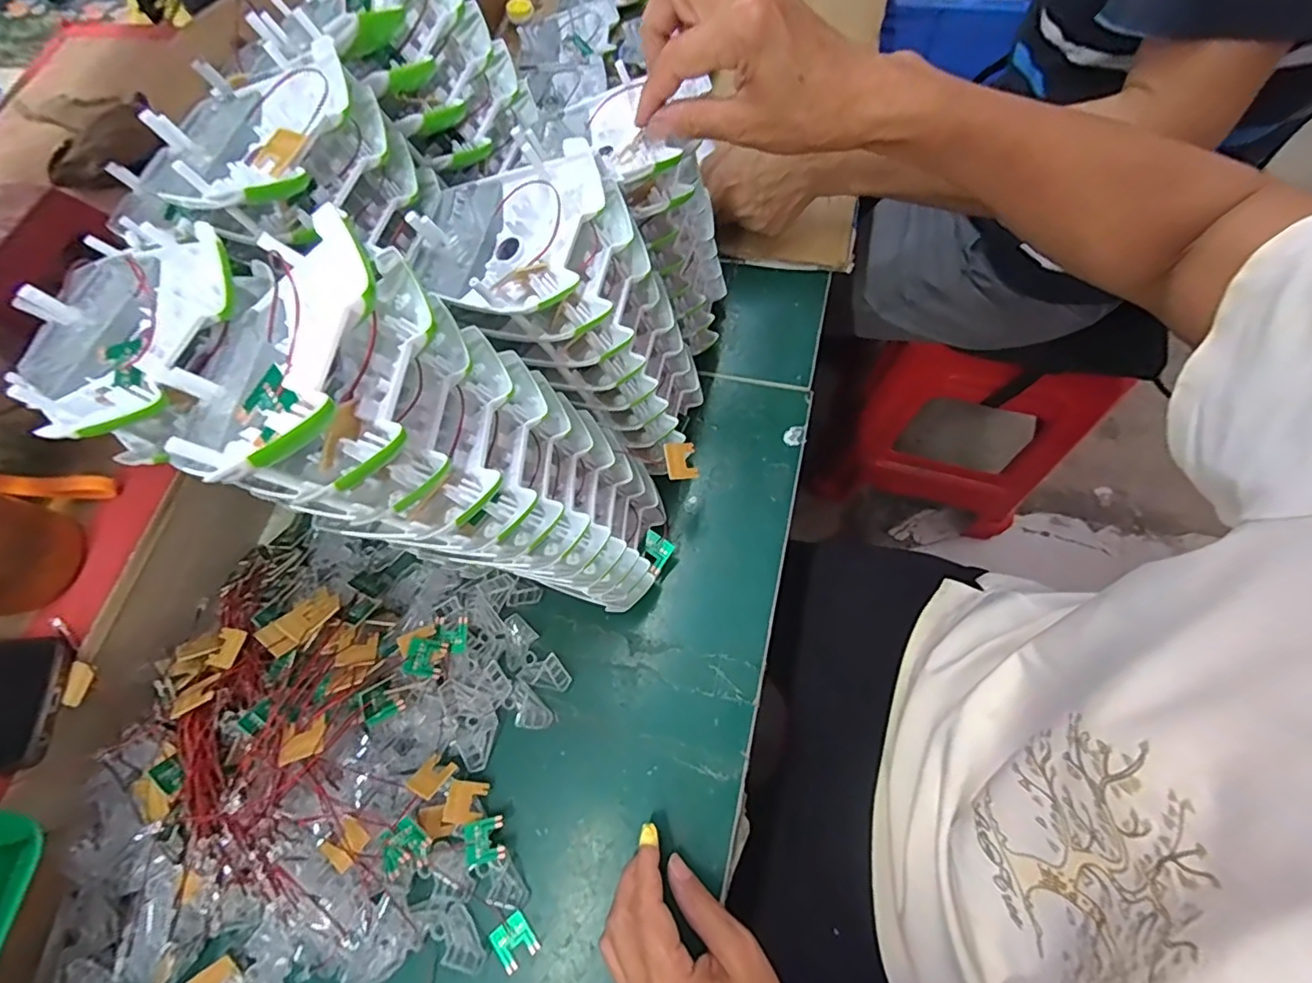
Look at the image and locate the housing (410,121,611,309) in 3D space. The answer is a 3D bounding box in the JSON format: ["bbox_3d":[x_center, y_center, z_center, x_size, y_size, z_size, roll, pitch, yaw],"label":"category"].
[{"bbox_3d":[-0.080,-0.144,0.315,0.113,0.033,0.104,29,74,16],"label":"housing"}]

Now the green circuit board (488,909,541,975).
[{"bbox_3d":[-0.090,0.287,0.367,0.023,0.004,0.026,-38,70,-9],"label":"green circuit board"}]

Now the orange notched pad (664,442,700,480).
[{"bbox_3d":[0.018,-0.021,0.395,0.023,0.004,0.025,-6,89,-28],"label":"orange notched pad"}]

